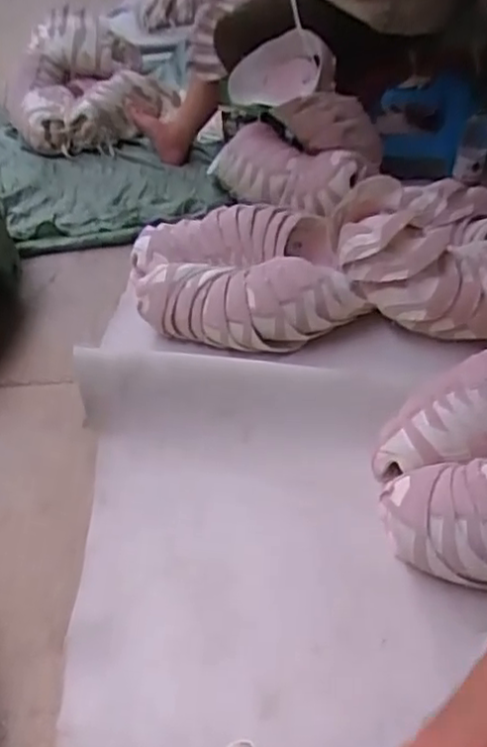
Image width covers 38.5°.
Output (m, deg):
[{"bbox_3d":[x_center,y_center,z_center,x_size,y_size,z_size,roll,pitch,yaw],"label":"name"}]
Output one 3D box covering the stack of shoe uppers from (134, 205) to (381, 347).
[{"bbox_3d":[-0.002,-0.169,1.247,0.374,0.123,0.295,-9,41,-6],"label":"stack of shoe uppers"}]

